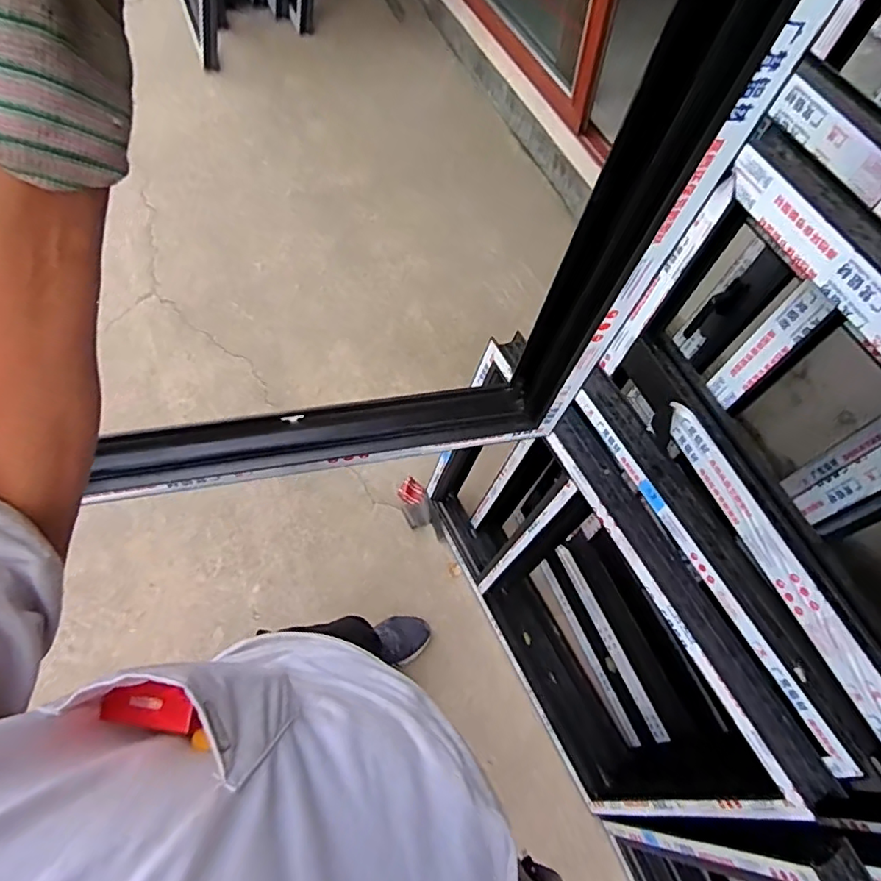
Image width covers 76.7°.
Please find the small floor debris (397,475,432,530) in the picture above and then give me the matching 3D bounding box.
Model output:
[{"bbox_3d":[-0.074,0.173,1.584,0.077,0.040,0.147,-16,65,-8],"label":"small floor debris"}]

